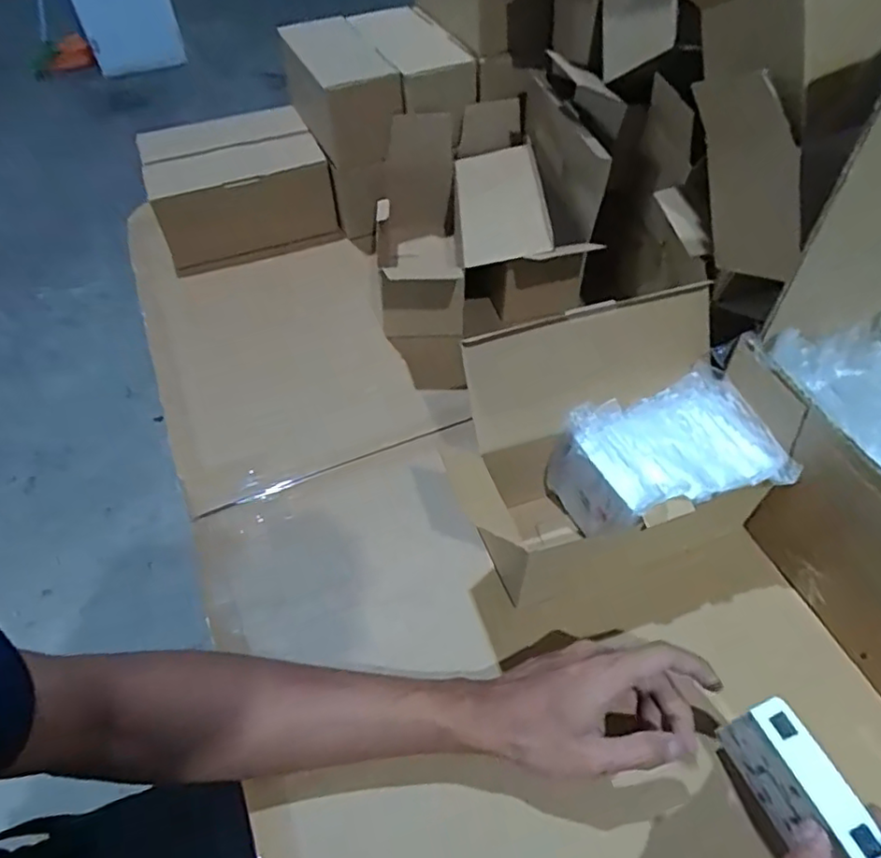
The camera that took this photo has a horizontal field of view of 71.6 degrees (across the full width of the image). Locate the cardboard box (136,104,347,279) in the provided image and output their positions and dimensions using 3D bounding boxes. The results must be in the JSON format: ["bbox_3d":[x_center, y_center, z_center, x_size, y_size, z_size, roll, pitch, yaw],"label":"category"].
[{"bbox_3d":[-0.262,-0.316,0.798,0.215,0.113,0.165,-16,50,-15],"label":"cardboard box"}]

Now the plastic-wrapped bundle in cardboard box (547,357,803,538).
[{"bbox_3d":[0.179,0.042,0.498,0.141,0.111,0.111,-16,50,-16],"label":"plastic-wrapped bundle in cardboard box"}]

